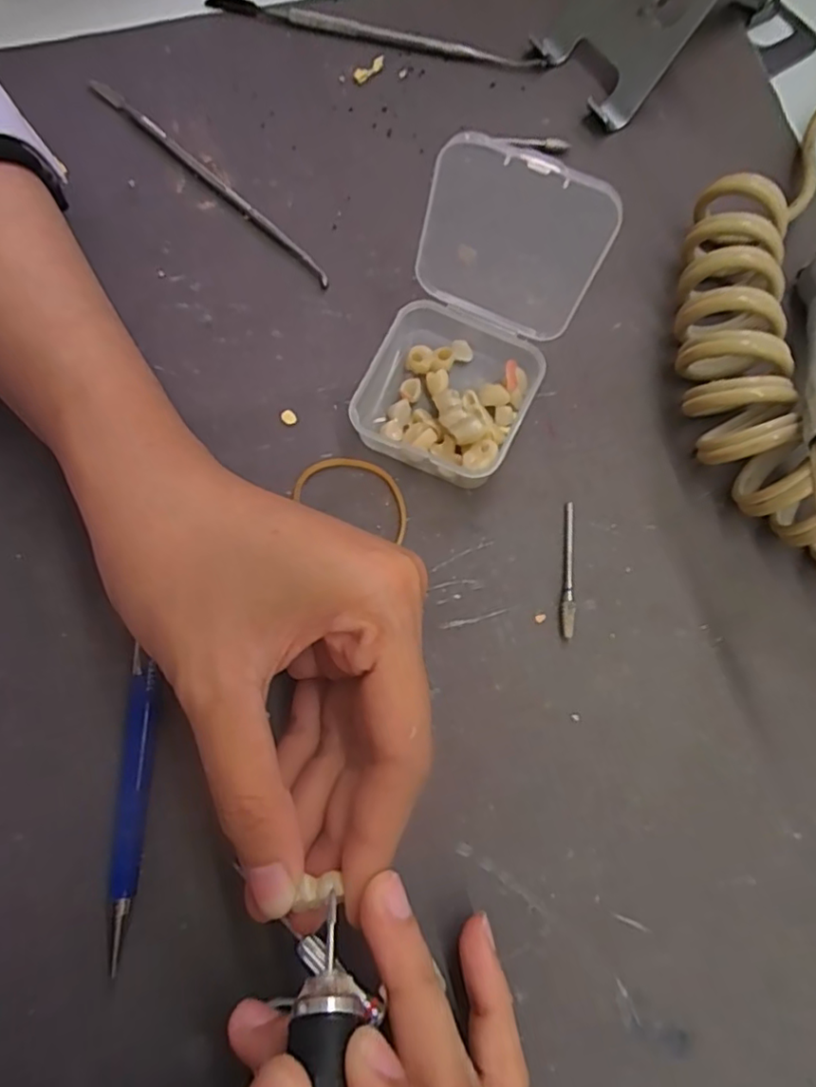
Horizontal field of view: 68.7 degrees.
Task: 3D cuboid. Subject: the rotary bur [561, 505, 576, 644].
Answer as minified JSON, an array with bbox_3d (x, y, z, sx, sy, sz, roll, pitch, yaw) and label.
[{"bbox_3d":[0.055,0.009,0.206,0.004,0.004,0.047,4,74,2],"label":"rotary bur"}]

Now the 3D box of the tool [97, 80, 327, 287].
[{"bbox_3d":[-0.084,-0.153,0.248,0.146,0.006,0.006,43,79,11],"label":"tool"}]

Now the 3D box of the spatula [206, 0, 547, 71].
[{"bbox_3d":[-0.014,-0.231,0.269,0.152,0.007,0.010,14,75,4],"label":"spatula"}]

